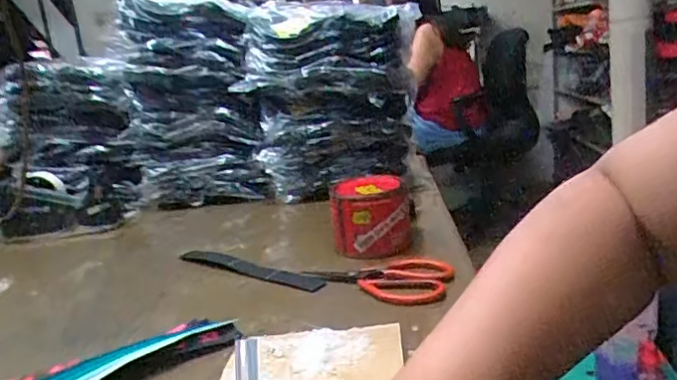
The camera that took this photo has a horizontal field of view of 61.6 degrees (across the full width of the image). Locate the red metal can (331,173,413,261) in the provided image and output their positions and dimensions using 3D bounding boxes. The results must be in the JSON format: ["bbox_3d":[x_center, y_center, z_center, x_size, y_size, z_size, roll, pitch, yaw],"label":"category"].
[{"bbox_3d":[0.046,0.033,0.771,0.101,0.086,0.105,-7,14,2],"label":"red metal can"}]

